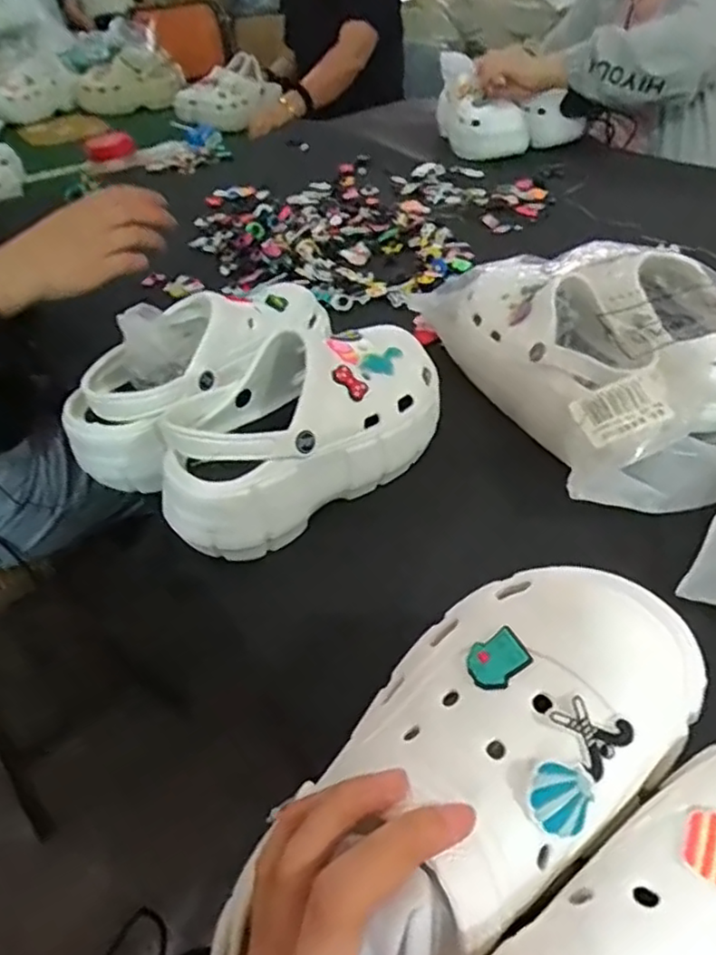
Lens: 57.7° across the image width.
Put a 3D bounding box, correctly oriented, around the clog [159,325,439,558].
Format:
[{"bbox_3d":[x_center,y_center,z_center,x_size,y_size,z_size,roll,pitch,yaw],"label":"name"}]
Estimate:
[{"bbox_3d":[-0.037,-0.041,0.485,0.240,0.093,0.099,-32,50,-26],"label":"clog"}]

